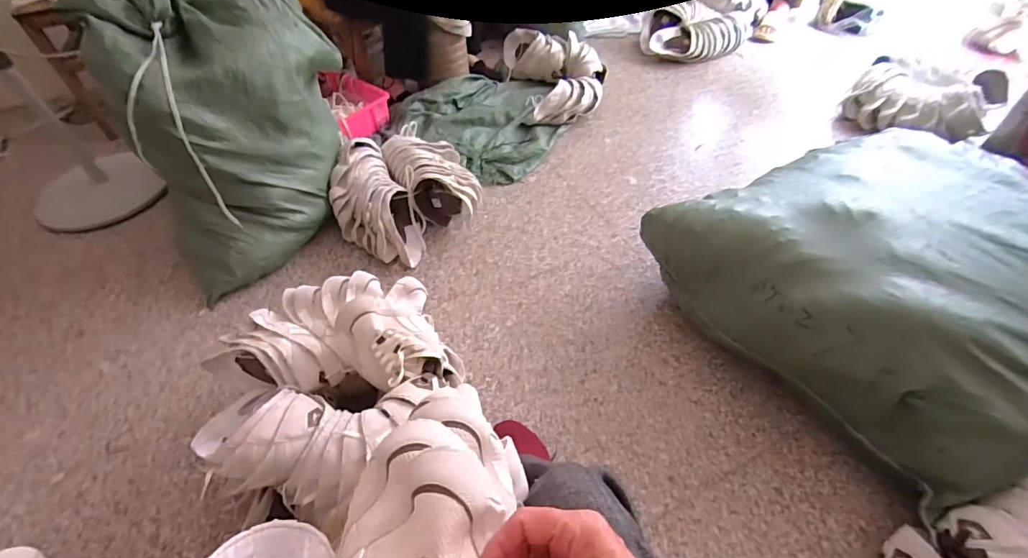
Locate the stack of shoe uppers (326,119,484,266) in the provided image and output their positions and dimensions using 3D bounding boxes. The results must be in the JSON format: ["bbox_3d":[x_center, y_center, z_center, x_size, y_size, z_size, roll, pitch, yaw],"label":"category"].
[{"bbox_3d":[-0.311,-0.257,1.316,0.390,0.140,0.423,-20,55,-17],"label":"stack of shoe uppers"}]

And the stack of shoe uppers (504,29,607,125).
[{"bbox_3d":[0.168,-0.797,1.804,0.372,0.127,0.520,-4,52,-5],"label":"stack of shoe uppers"}]

